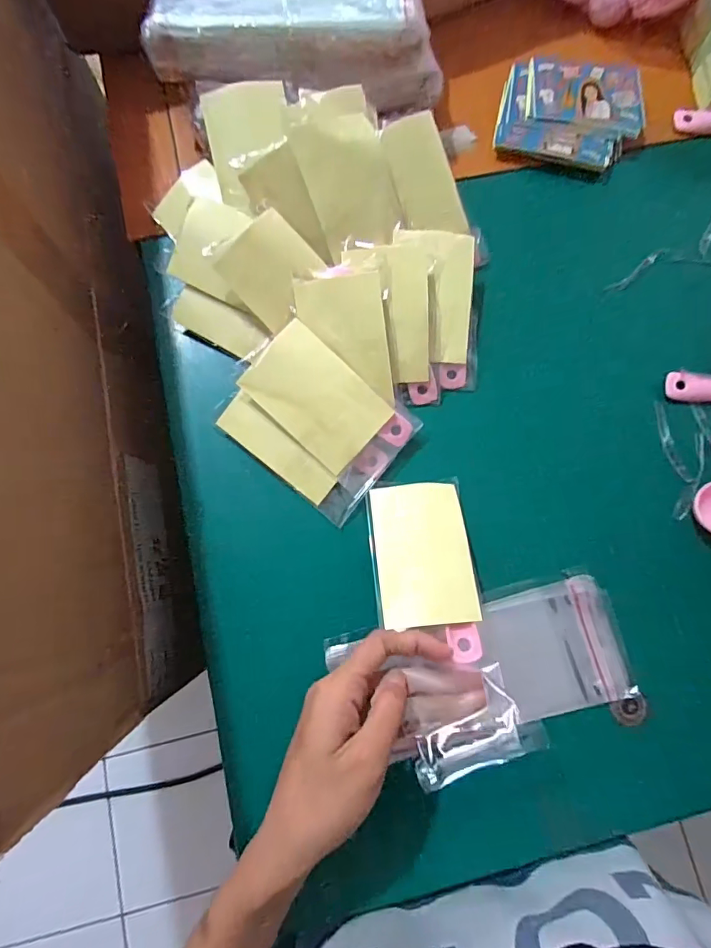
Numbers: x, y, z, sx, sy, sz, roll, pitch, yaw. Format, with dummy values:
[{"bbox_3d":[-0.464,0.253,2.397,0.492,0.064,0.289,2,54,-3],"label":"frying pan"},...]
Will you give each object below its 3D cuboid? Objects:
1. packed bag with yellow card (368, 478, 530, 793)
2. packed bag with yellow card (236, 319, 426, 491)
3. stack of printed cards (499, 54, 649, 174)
[{"bbox_3d":[0.048,0.082,0.282,0.064,0.025,0.169,-7,57,-1],"label":"packed bag with yellow card"},{"bbox_3d":[-0.018,-0.045,0.318,0.113,0.010,0.062,40,95,-8],"label":"packed bag with yellow card"},{"bbox_3d":[0.175,-0.297,0.379,0.111,0.012,0.094,7,79,-1],"label":"stack of printed cards"}]

